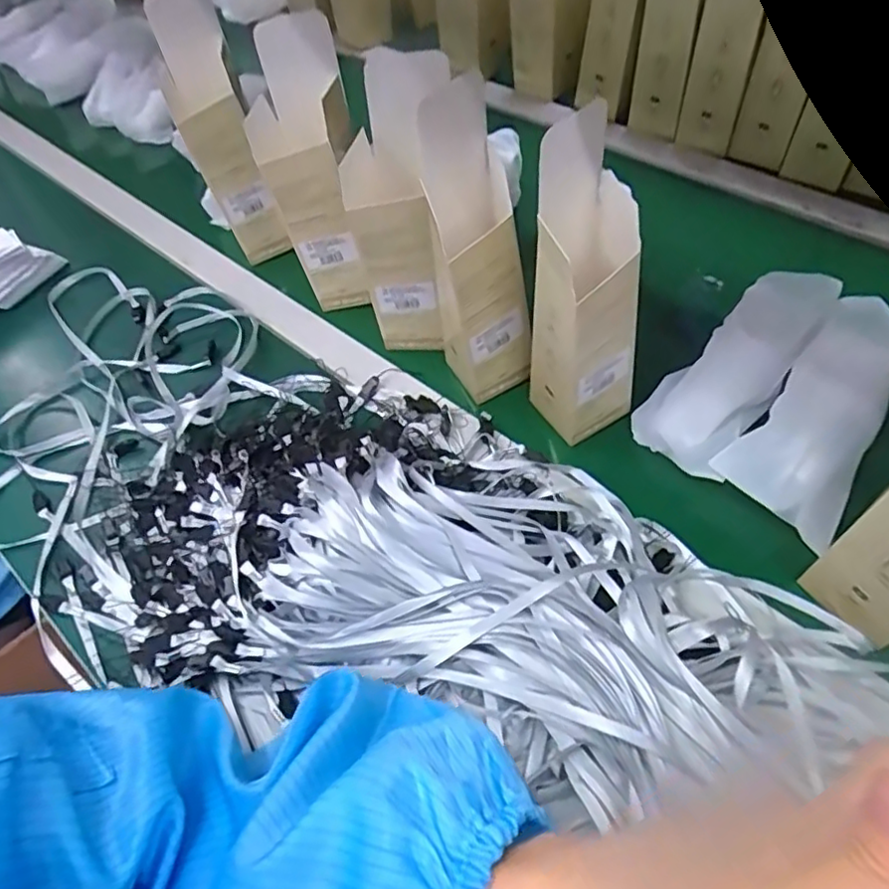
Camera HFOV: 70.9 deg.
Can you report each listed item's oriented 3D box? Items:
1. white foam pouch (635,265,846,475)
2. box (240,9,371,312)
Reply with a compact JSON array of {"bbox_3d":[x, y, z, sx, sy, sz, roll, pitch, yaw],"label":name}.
[{"bbox_3d":[0.236,-0.067,0.497,0.073,0.022,0.198,39,81,29],"label":"white foam pouch"},{"bbox_3d":[-0.116,-0.241,0.553,0.067,0.215,0.099,-4,51,0],"label":"box"}]

